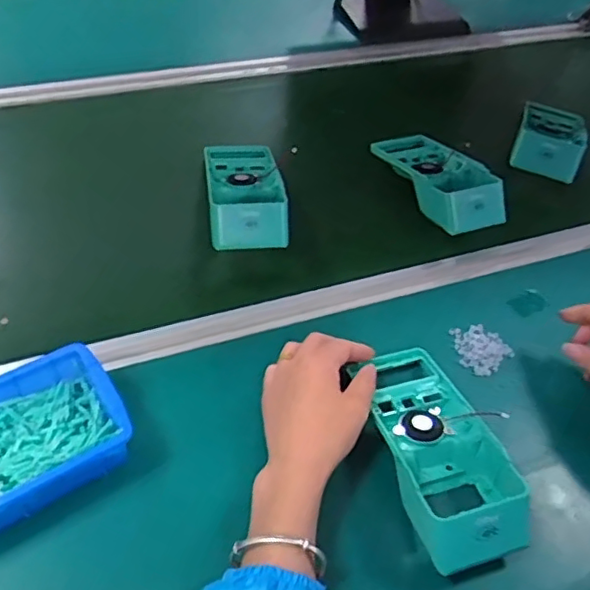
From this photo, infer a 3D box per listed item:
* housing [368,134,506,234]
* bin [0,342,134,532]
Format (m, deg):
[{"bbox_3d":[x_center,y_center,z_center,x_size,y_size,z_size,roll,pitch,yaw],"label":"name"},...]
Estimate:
[{"bbox_3d":[0.169,-0.148,0.724,0.080,0.052,0.185,-13,52,-17],"label":"housing"},{"bbox_3d":[-0.206,0.113,0.457,0.152,0.055,0.108,-20,55,-22],"label":"bin"}]

